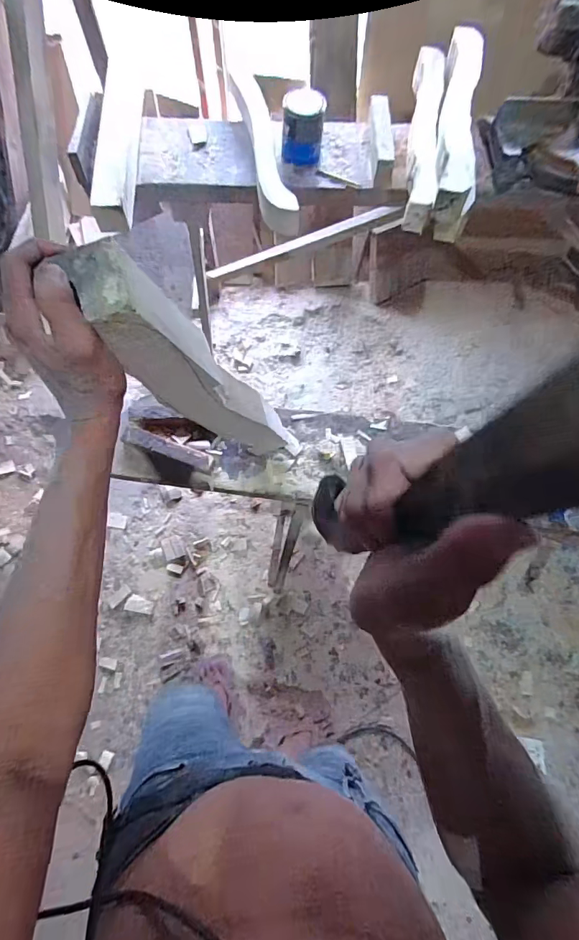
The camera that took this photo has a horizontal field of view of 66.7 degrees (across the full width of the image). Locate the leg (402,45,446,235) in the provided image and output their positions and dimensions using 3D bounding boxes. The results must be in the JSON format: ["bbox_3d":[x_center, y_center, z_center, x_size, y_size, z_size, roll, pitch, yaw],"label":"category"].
[{"bbox_3d":[0.354,-0.888,1.169,0.067,0.110,0.627,9,69,2],"label":"leg"}]

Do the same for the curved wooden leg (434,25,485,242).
[{"bbox_3d":[0.409,-0.853,1.075,0.078,0.100,0.615,11,69,2],"label":"curved wooden leg"}]

